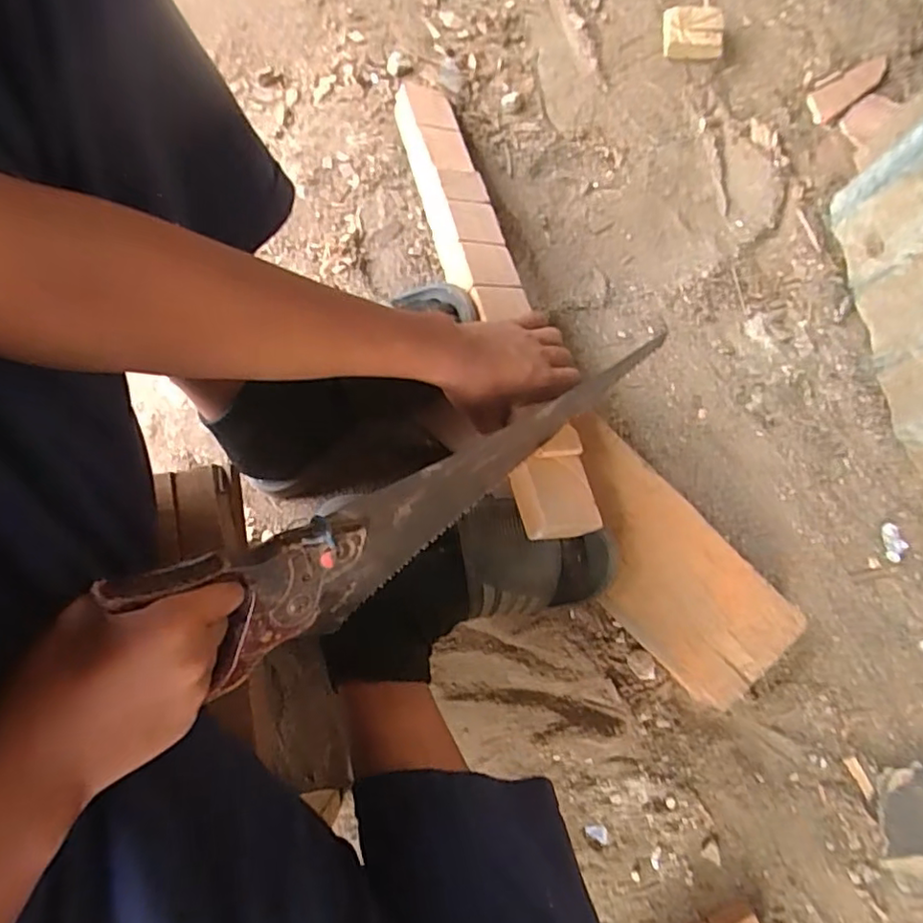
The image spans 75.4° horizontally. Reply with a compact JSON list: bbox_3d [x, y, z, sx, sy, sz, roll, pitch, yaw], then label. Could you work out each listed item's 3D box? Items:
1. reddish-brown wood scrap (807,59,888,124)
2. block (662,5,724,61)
[{"bbox_3d":[0.442,-0.426,0.683,0.093,0.012,0.038,-33,80,12],"label":"reddish-brown wood scrap"},{"bbox_3d":[0.267,-0.493,0.689,0.067,0.028,0.047,2,79,1],"label":"block"}]

